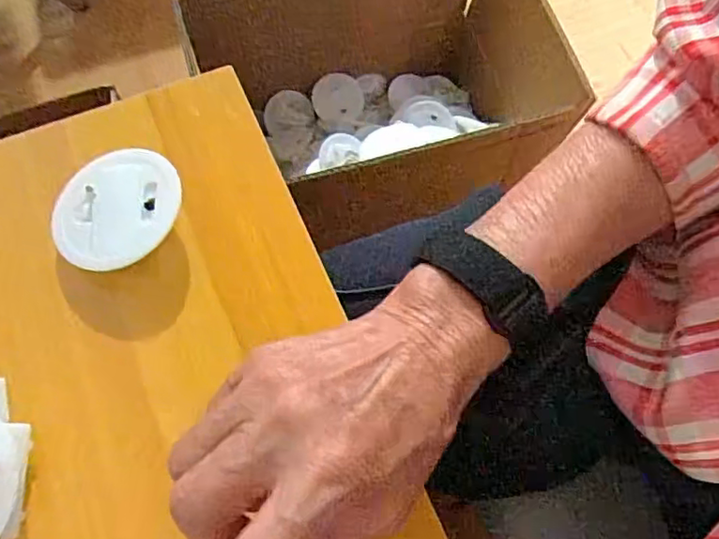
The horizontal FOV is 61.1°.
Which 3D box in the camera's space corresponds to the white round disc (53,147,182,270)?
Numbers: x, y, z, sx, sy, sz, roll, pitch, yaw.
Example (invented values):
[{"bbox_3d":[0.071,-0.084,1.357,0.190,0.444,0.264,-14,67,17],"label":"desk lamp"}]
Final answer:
[{"bbox_3d":[-0.120,-0.028,0.307,0.056,0.021,0.064,22,69,7],"label":"white round disc"}]

